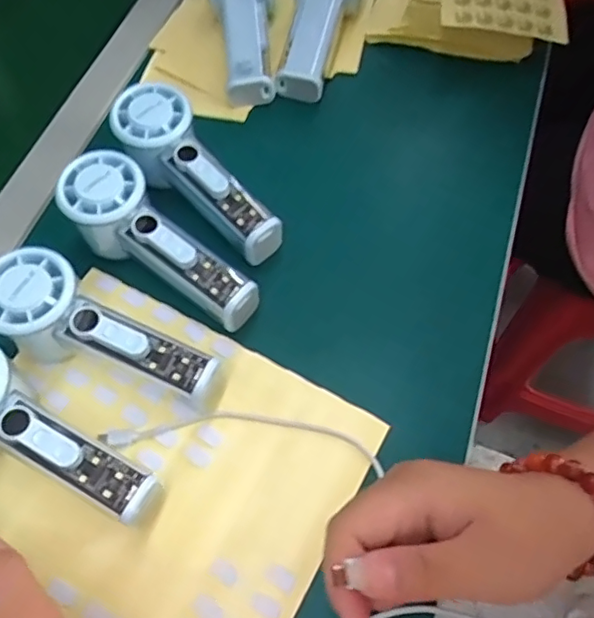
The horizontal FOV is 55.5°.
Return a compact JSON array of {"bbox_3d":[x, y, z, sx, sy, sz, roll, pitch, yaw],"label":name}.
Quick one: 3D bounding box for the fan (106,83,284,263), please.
[{"bbox_3d":[-0.073,-0.097,0.420,0.050,0.050,0.158,-41,81,-16],"label":"fan"}]

